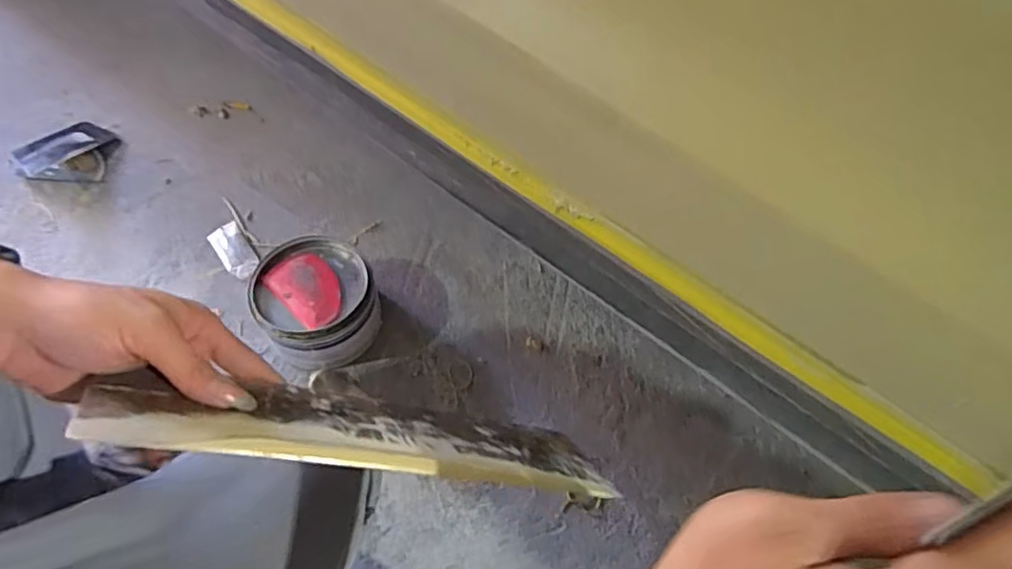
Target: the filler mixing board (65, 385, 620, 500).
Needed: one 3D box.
[{"bbox_3d":[-0.077,0.097,0.388,0.324,0.082,0.007,16,101,-28],"label":"filler mixing board"}]

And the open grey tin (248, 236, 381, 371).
[{"bbox_3d":[-0.243,0.029,0.808,0.149,0.113,0.163,3,62,-5],"label":"open grey tin"}]

